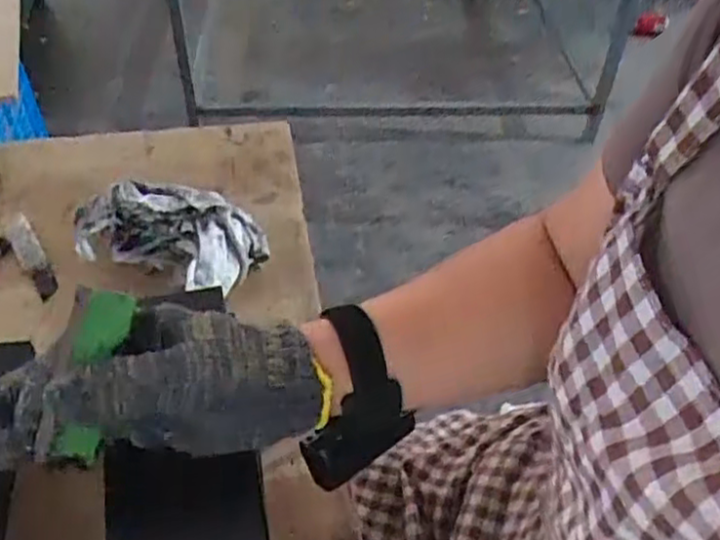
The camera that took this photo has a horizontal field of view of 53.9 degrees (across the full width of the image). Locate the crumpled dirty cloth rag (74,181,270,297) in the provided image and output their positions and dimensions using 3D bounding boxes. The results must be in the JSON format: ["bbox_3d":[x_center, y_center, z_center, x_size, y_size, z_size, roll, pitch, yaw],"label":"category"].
[{"bbox_3d":[-0.161,-0.021,0.587,0.154,0.069,0.072,4,47,2],"label":"crumpled dirty cloth rag"}]

